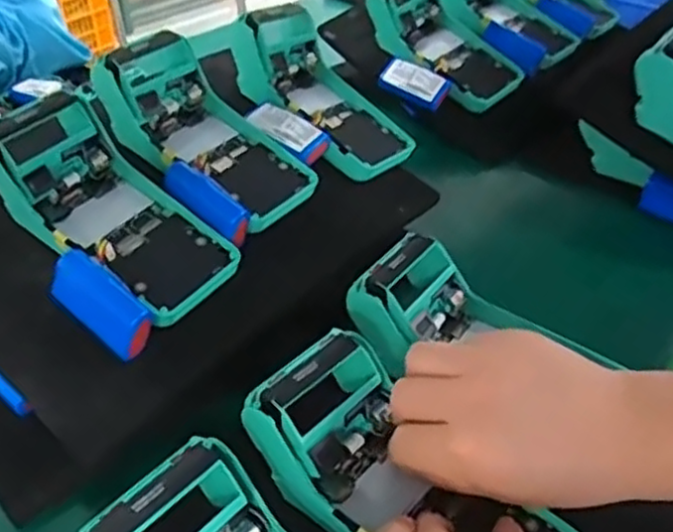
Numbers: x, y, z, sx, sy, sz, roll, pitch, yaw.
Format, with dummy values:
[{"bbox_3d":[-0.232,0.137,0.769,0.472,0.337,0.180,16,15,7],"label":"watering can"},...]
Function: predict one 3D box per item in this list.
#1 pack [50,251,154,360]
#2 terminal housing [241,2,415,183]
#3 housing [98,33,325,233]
[{"bbox_3d":[-0.140,0.020,0.422,0.073,0.029,0.026,39,47,19],"label":"pack"},{"bbox_3d":[-0.008,-0.141,0.594,0.167,0.066,0.091,43,42,13],"label":"terminal housing"},{"bbox_3d":[-0.093,-0.095,0.528,0.168,0.061,0.078,39,42,4],"label":"housing"}]

